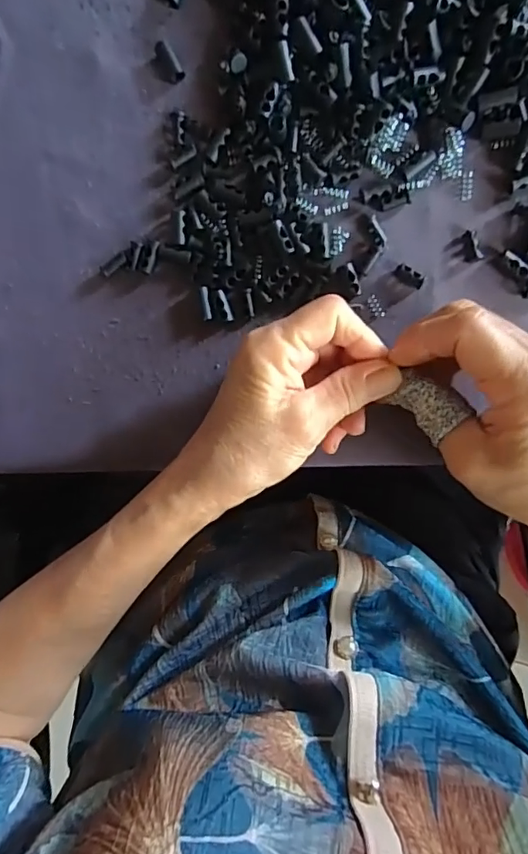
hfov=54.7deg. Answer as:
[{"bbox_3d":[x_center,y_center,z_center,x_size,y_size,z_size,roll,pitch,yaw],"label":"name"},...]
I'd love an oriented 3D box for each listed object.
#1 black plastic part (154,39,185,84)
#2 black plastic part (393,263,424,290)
[{"bbox_3d":[-0.050,-0.191,0.267,0.007,0.006,0.021,-33,94,8],"label":"black plastic part"},{"bbox_3d":[0.079,-0.081,0.275,0.017,0.006,0.008,33,99,-1],"label":"black plastic part"}]

